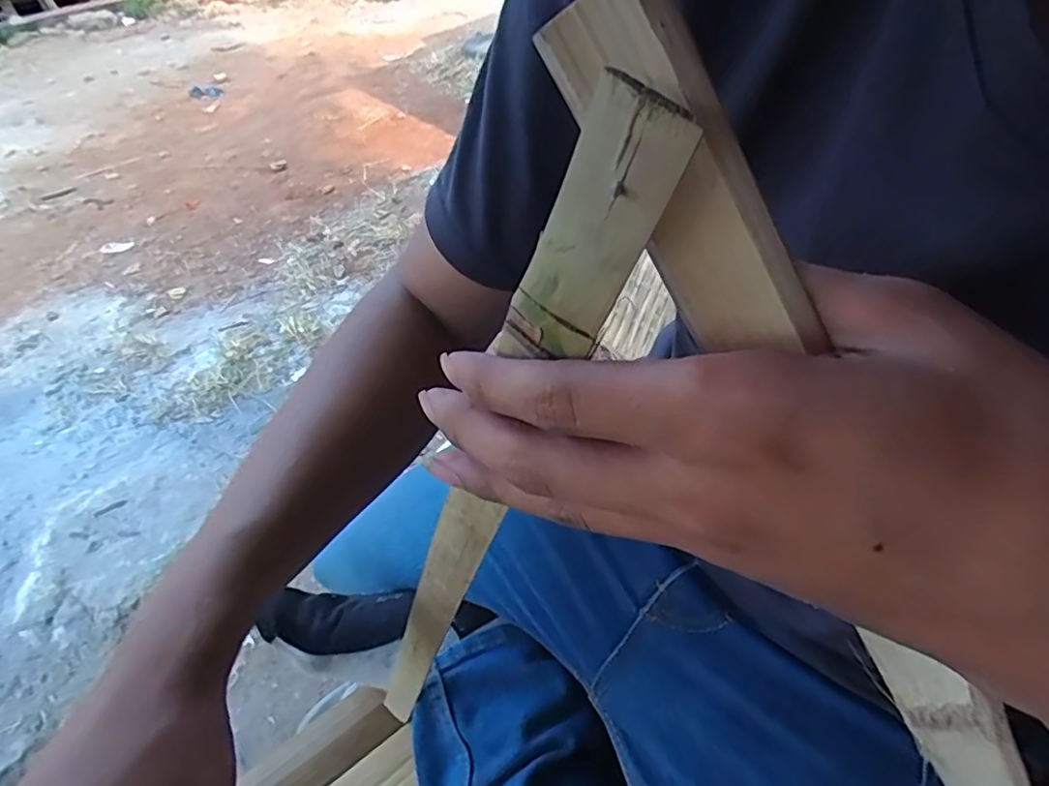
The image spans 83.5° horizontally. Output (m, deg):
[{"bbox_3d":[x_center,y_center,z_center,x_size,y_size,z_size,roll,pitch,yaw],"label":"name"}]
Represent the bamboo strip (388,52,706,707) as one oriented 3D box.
[{"bbox_3d":[-0.035,0.082,0.267,0.021,0.433,0.012,15,47,-7],"label":"bamboo strip"}]

